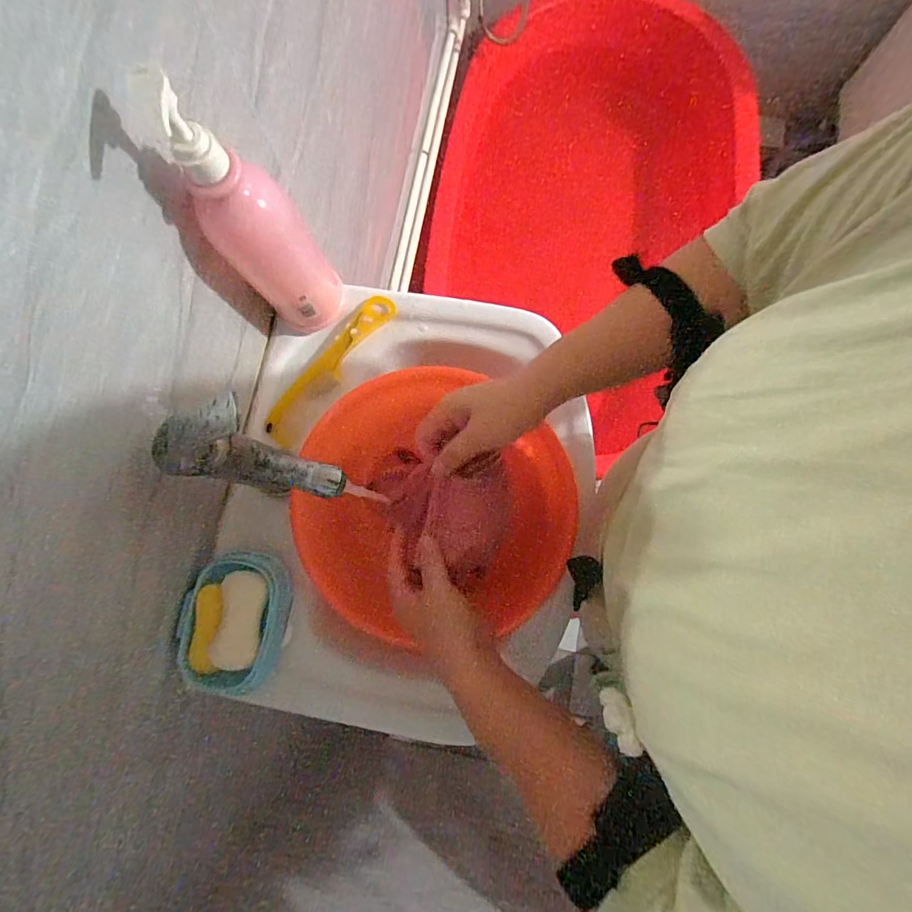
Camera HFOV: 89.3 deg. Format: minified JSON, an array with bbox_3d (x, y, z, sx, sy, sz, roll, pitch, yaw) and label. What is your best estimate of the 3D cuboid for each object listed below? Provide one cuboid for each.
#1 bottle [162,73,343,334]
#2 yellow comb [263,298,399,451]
[{"bbox_3d":[-0.173,-0.202,0.425,0.072,0.264,0.070,0,80,1],"label":"bottle"},{"bbox_3d":[-0.148,-0.103,0.543,0.041,0.006,0.208,37,86,-11],"label":"yellow comb"}]

